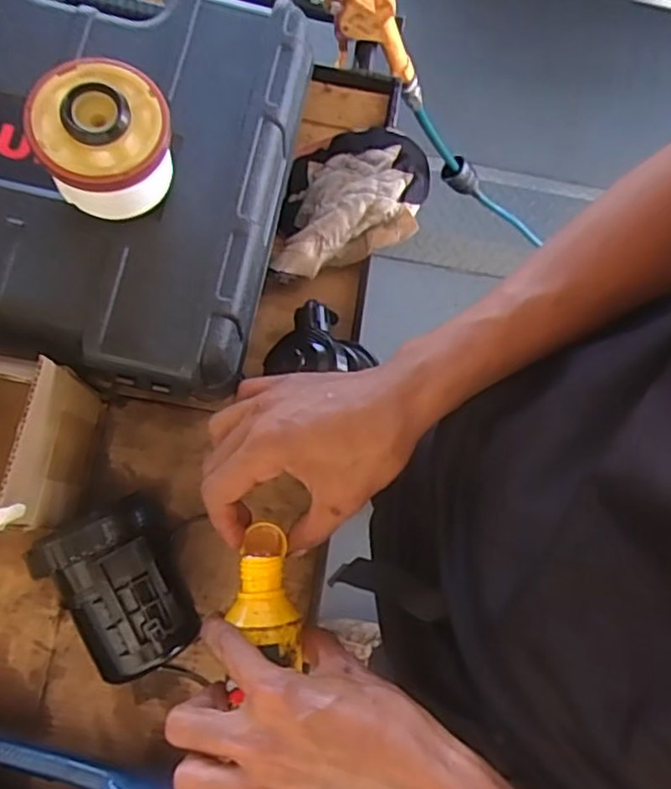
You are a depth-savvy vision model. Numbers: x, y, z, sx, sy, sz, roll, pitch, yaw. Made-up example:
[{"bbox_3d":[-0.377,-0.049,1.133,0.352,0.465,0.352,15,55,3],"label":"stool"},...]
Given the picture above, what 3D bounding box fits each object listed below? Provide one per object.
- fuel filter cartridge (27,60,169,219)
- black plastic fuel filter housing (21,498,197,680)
[{"bbox_3d":[-0.141,-0.156,0.411,0.078,0.065,0.079,1,79,-5],"label":"fuel filter cartridge"},{"bbox_3d":[-0.152,0.141,0.483,0.089,0.082,0.119,-31,83,-11],"label":"black plastic fuel filter housing"}]

